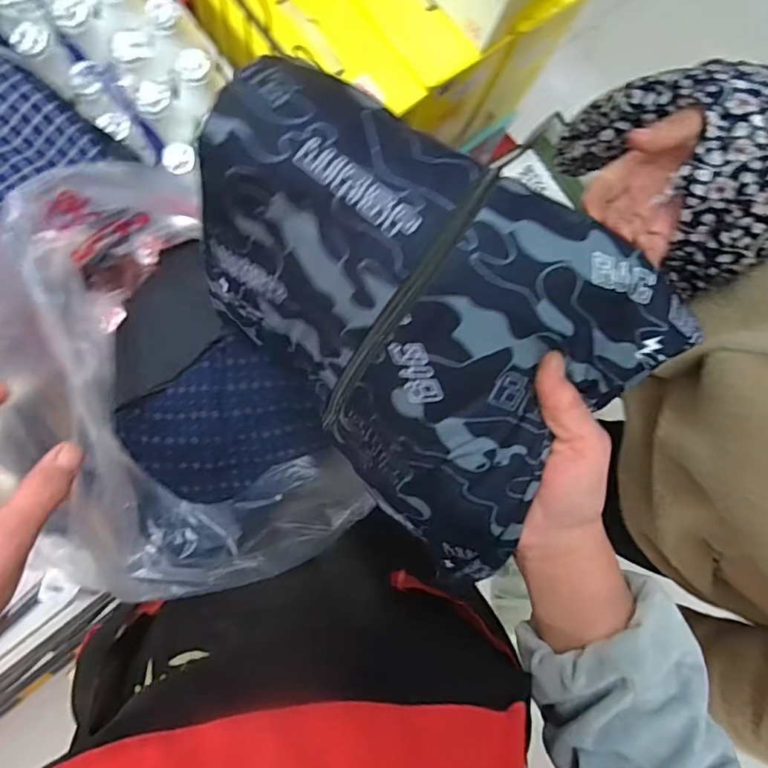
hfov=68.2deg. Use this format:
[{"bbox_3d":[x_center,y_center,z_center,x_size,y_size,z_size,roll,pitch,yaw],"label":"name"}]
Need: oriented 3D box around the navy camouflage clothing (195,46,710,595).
[{"bbox_3d":[0.002,-0.024,0.325,0.252,0.075,0.212,32,116,-3],"label":"navy camouflage clothing"}]

